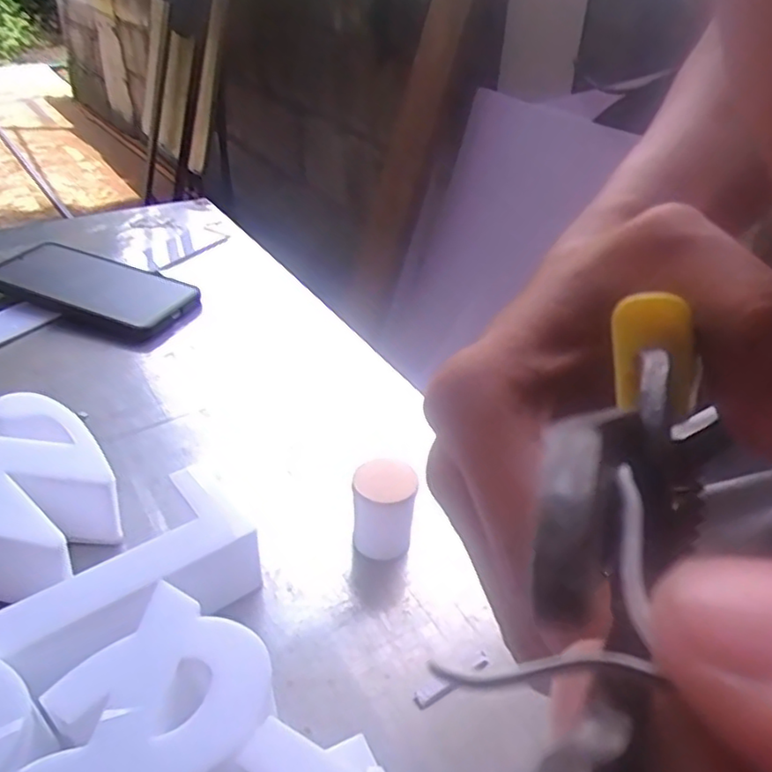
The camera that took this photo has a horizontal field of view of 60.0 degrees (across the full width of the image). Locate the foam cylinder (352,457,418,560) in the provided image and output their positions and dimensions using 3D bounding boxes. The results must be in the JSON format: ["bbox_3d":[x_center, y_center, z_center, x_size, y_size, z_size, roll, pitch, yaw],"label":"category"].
[{"bbox_3d":[-0.001,0.064,0.343,0.030,0.048,0.027,1,37,0],"label":"foam cylinder"}]

